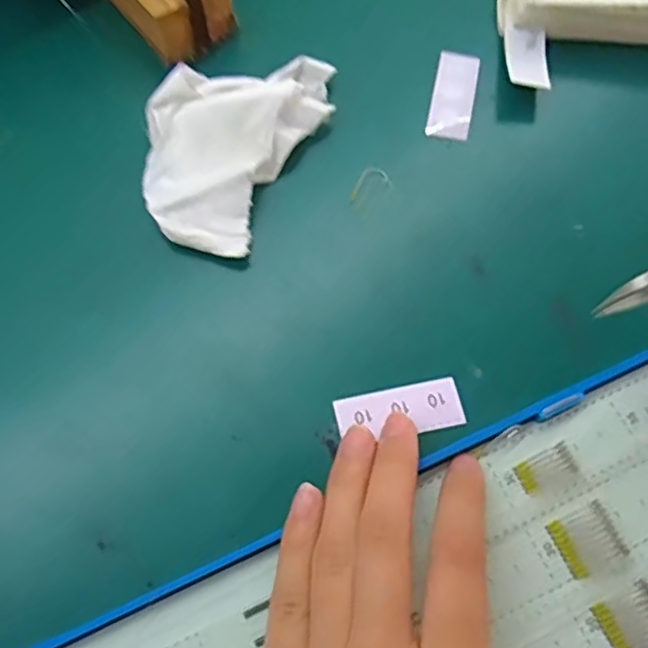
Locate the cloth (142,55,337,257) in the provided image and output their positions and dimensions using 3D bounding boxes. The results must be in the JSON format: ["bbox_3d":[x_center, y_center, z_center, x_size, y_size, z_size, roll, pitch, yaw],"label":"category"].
[{"bbox_3d":[-0.041,-0.079,0.273,0.062,0.026,0.100,26,72,8],"label":"cloth"}]

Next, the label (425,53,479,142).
[{"bbox_3d":[0.059,-0.104,0.293,0.018,0.006,0.047,12,71,3],"label":"label"}]

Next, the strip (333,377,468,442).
[{"bbox_3d":[0.028,0.031,0.240,0.047,0.004,0.018,-5,67,-2],"label":"strip"}]

